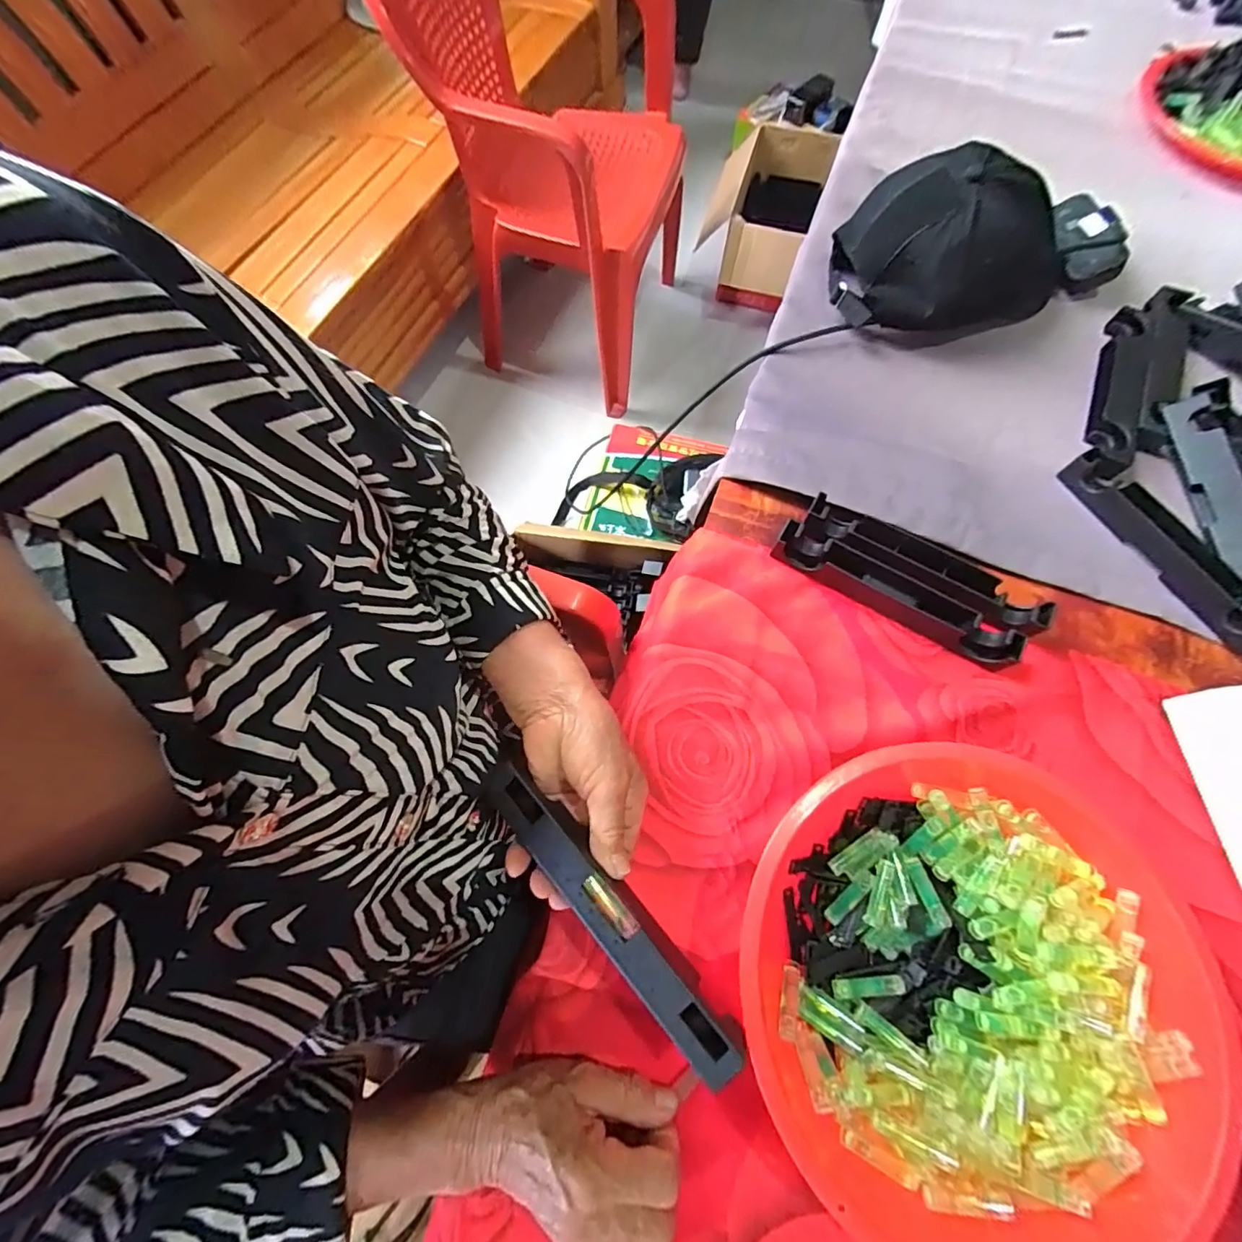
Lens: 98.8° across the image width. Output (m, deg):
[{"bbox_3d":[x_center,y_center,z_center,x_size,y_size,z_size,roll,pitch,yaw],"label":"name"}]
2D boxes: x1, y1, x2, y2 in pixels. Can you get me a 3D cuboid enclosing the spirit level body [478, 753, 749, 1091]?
[{"bbox_3d":[-0.009,0.159,0.295,0.032,0.025,0.187,-41,76,-14],"label":"spirit level body"}]

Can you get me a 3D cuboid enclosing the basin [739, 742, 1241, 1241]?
[{"bbox_3d":[0.196,0.212,0.315,0.255,0.074,0.246,0,71,-1],"label":"basin"}]

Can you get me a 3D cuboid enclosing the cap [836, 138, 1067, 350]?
[{"bbox_3d":[0.298,-0.359,0.505,0.184,0.113,0.144,-17,72,-7],"label":"cap"}]

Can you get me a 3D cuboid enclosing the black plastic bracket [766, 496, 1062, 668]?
[{"bbox_3d":[0.225,-0.035,0.421,0.197,0.026,0.065,30,73,9],"label":"black plastic bracket"}]

